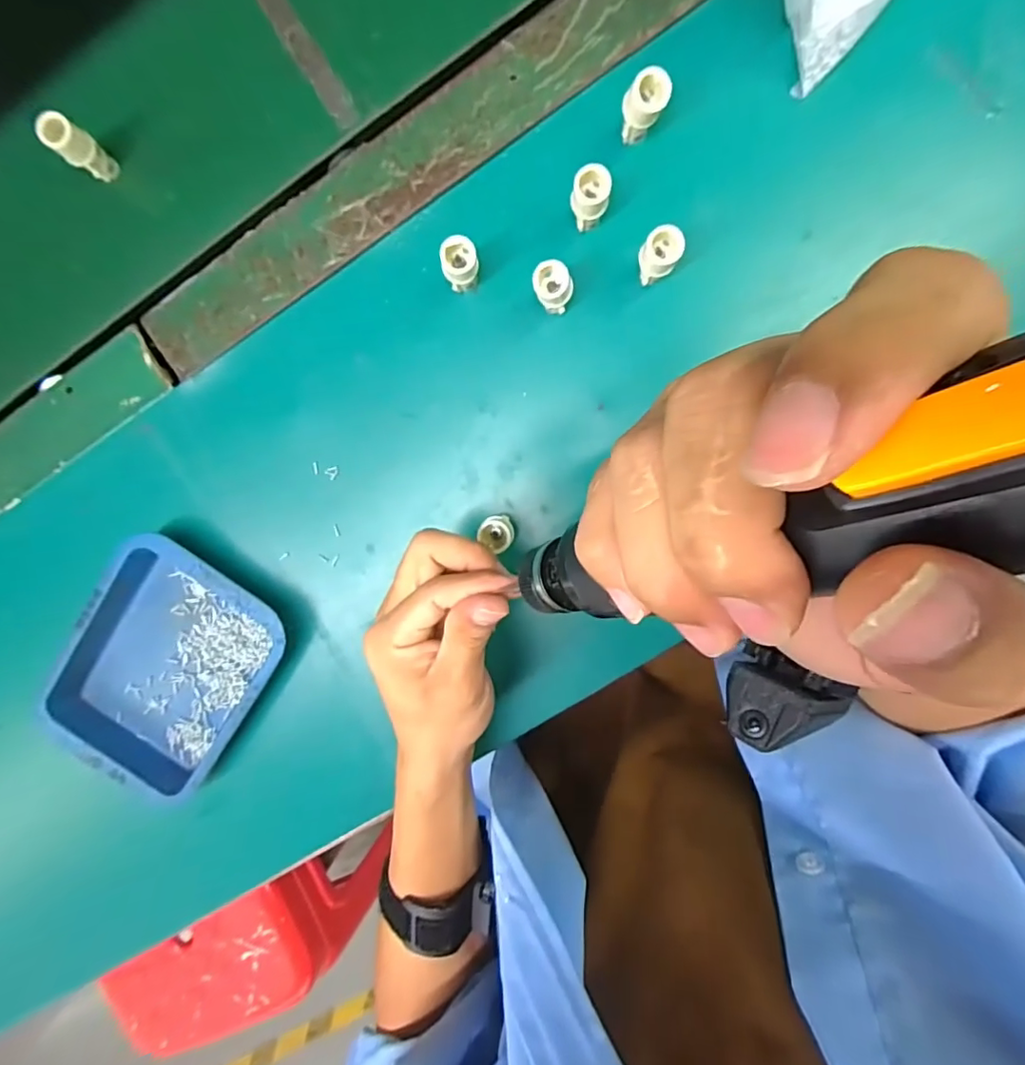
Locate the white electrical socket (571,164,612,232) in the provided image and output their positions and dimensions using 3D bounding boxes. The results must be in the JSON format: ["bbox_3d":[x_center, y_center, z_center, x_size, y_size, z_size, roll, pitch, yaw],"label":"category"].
[{"bbox_3d":[0.043,-0.184,0.305,0.020,0.037,0.020,0,95,5],"label":"white electrical socket"}]

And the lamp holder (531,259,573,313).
[{"bbox_3d":[0.023,-0.136,0.311,0.020,0.039,0.021,0,95,5],"label":"lamp holder"}]

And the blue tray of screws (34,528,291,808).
[{"bbox_3d":[-0.226,0.089,0.363,0.121,0.033,0.158,34,97,2],"label":"blue tray of screws"}]

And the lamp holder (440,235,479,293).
[{"bbox_3d":[-0.028,-0.152,0.313,0.019,0.036,0.019,0,95,5],"label":"lamp holder"}]

